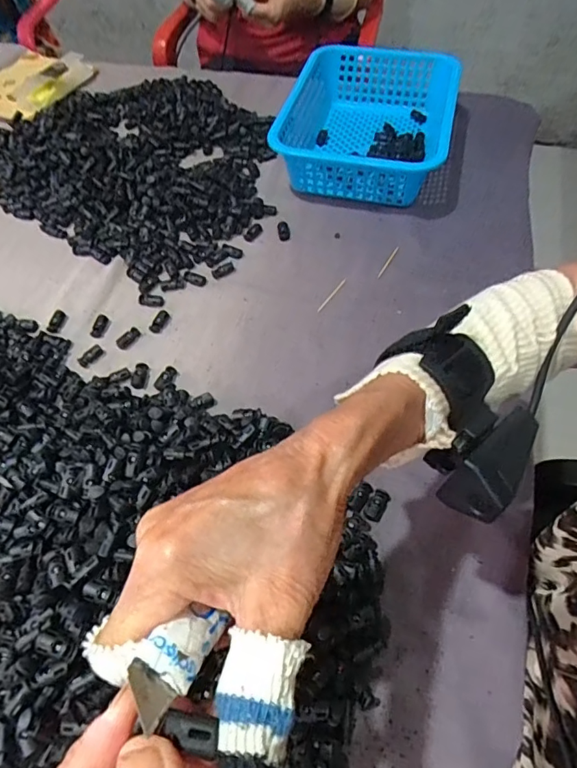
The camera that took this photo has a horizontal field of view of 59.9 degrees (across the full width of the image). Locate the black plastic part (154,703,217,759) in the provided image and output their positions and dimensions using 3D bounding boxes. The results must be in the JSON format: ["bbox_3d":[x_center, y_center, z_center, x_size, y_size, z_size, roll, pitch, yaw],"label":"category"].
[{"bbox_3d":[-0.031,0.109,0.157,0.017,0.005,0.010,9,57,9],"label":"black plastic part"}]

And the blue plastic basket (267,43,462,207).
[{"bbox_3d":[0.101,-0.358,0.691,0.226,0.082,0.271,11,57,10],"label":"blue plastic basket"}]

